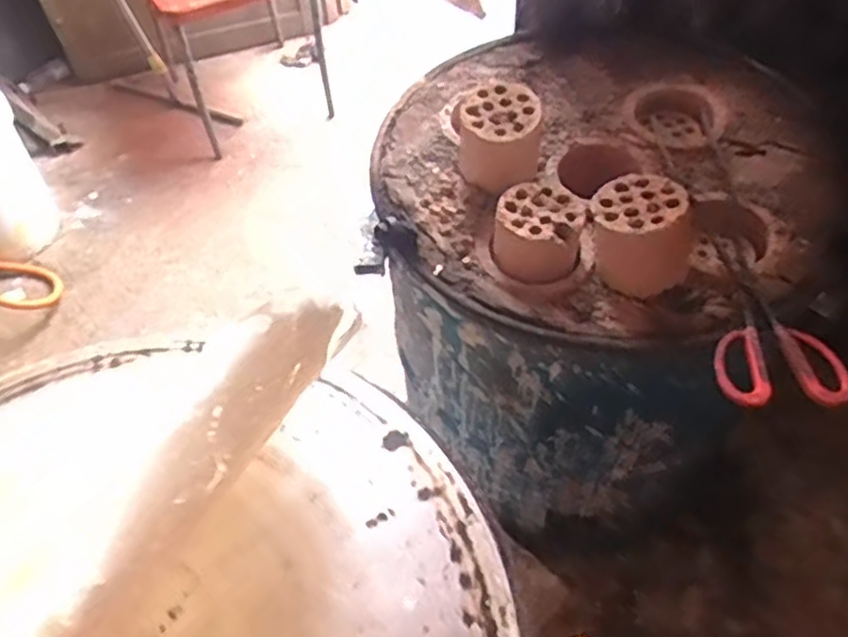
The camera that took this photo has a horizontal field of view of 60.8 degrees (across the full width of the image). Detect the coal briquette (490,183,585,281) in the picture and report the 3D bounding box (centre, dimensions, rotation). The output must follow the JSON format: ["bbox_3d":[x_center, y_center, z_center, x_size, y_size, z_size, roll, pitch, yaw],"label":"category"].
[{"bbox_3d":[0.134,-0.103,0.844,0.097,0.063,0.100,-1,53,2],"label":"coal briquette"}]

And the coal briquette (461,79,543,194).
[{"bbox_3d":[0.094,-0.224,0.897,0.098,0.094,0.090,-1,53,2],"label":"coal briquette"}]

